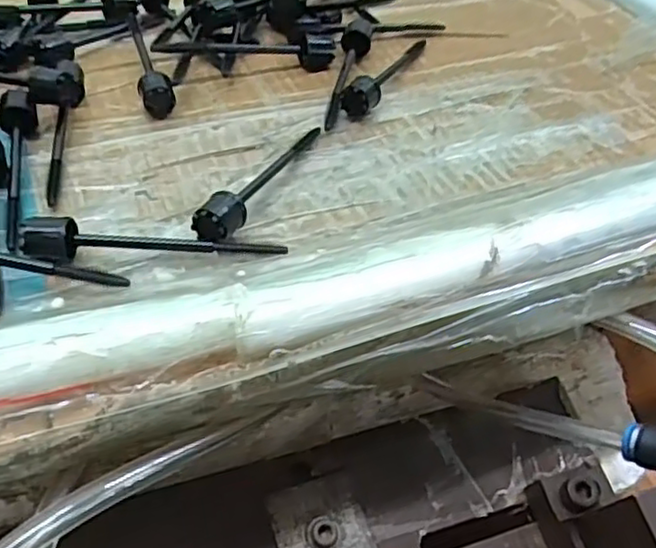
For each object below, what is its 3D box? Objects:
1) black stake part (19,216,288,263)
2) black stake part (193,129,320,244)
[{"bbox_3d":[-0.059,-0.011,0.234,0.087,0.011,0.014,0,44,-4],"label":"black stake part"},{"bbox_3d":[-0.025,-0.039,0.268,0.012,0.016,0.093,18,45,14],"label":"black stake part"}]

